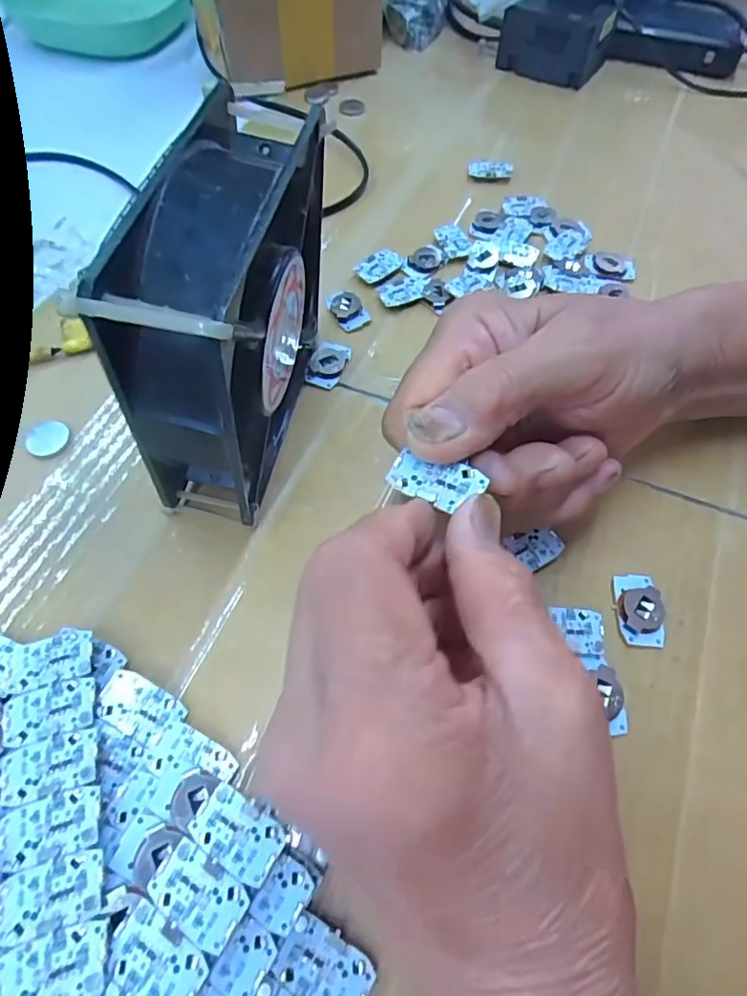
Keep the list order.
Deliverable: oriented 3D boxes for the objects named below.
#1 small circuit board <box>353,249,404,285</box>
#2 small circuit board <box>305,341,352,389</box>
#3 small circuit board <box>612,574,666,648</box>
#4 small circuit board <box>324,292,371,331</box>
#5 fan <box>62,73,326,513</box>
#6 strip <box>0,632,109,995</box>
[{"bbox_3d":[0.003,-0.137,0.325,0.018,0.004,0.027,39,65,19],"label":"small circuit board"},{"bbox_3d":[-0.024,-0.070,0.290,0.020,0.006,0.027,19,60,9],"label":"small circuit board"},{"bbox_3d":[0.108,0.045,0.225,0.018,0.005,0.029,3,59,0],"label":"small circuit board"},{"bbox_3d":[-0.014,-0.106,0.309,0.019,0.004,0.027,-21,62,-14],"label":"small circuit board"},{"bbox_3d":[-0.052,-0.061,0.215,0.049,0.121,0.136,9,59,3],"label":"fan"},{"bbox_3d":[-0.104,0.095,0.177,0.029,0.004,0.106,-16,58,-10],"label":"strip"}]

